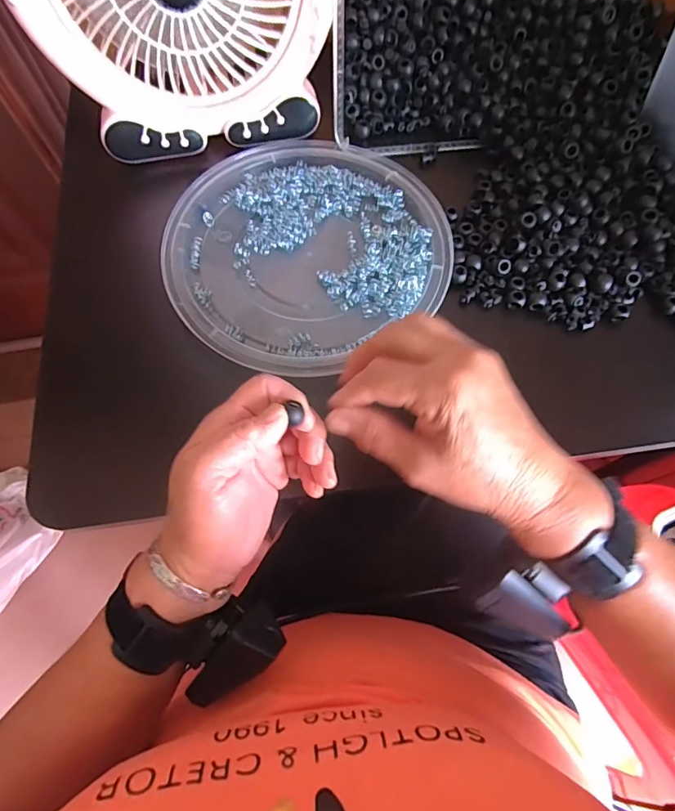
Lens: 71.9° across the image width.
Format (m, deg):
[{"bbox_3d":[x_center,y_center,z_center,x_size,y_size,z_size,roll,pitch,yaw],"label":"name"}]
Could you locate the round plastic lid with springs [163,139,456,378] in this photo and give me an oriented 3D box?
[{"bbox_3d":[-0.028,-0.141,0.399,0.230,0.016,0.222,0,67,0],"label":"round plastic lid with springs"}]

